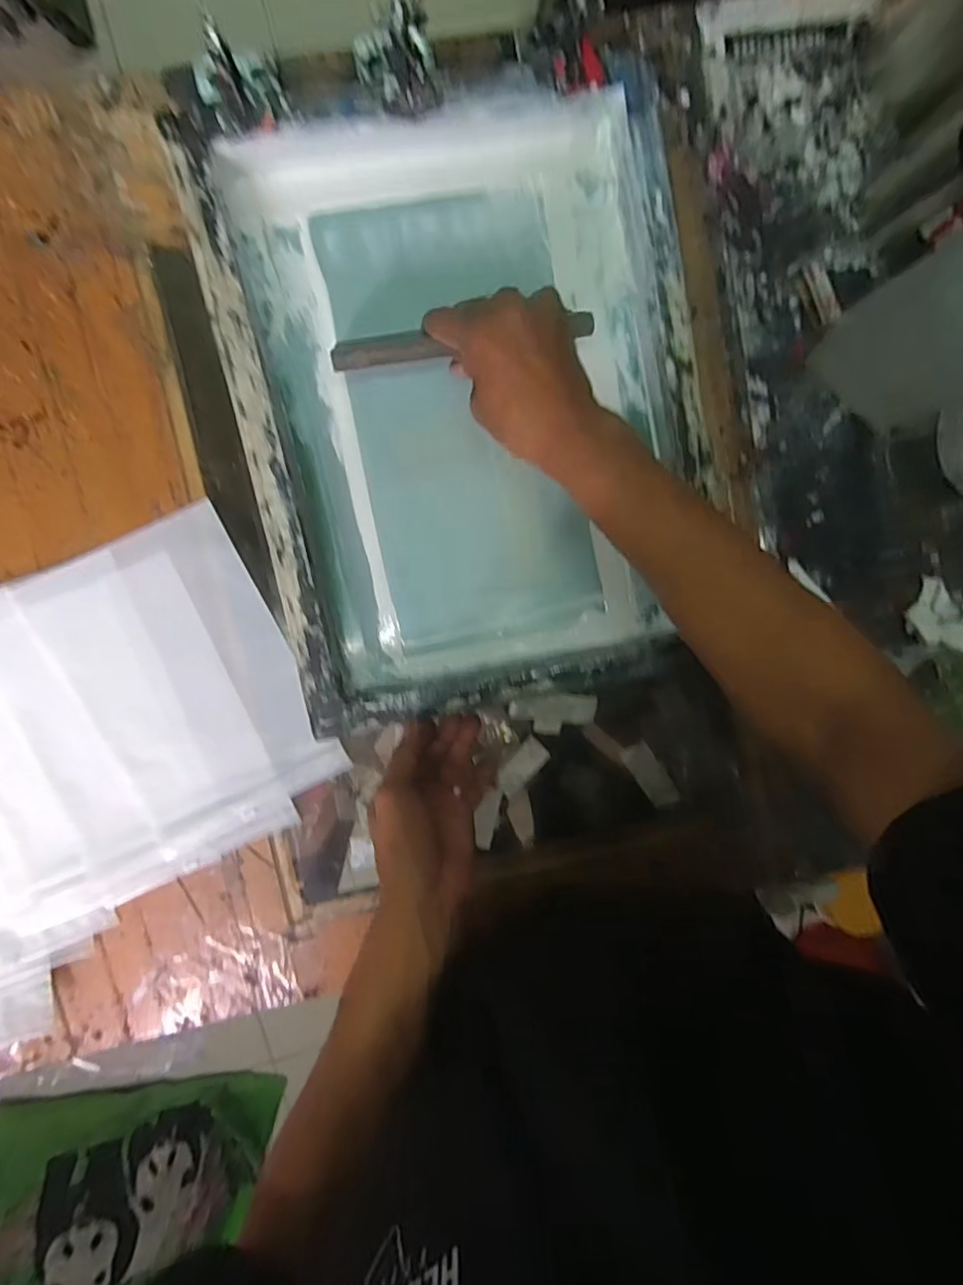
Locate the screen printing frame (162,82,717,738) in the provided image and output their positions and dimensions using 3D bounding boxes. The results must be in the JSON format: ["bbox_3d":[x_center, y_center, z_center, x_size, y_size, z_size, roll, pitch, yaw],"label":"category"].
[{"bbox_3d":[-0.002,-0.177,0.459,0.346,0.050,0.421,-12,96,-3],"label":"screen printing frame"}]

